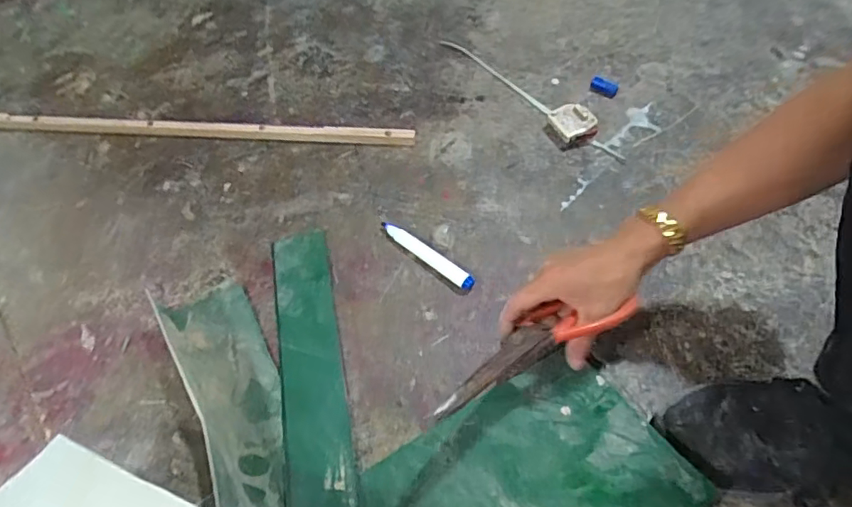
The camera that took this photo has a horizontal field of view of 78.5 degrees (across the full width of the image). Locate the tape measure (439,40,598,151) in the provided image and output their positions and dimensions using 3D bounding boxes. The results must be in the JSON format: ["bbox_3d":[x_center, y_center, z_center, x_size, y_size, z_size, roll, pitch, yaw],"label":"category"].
[{"bbox_3d":[0.126,-0.247,0.735,0.056,0.027,0.294,-32,62,-16],"label":"tape measure"}]

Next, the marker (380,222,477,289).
[{"bbox_3d":[0.001,0.000,0.595,0.131,0.013,0.018,34,67,22],"label":"marker"}]

